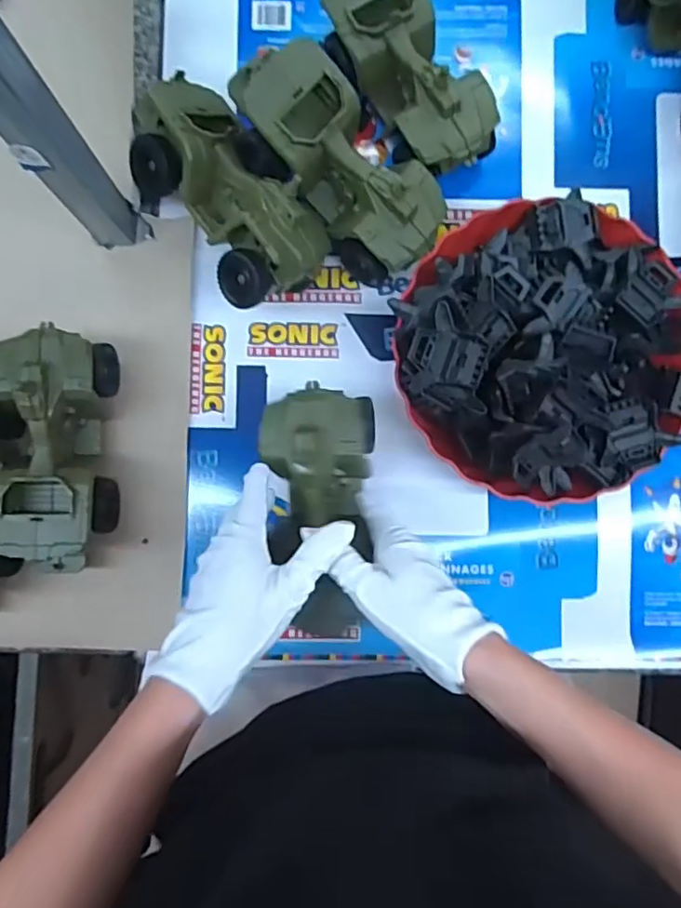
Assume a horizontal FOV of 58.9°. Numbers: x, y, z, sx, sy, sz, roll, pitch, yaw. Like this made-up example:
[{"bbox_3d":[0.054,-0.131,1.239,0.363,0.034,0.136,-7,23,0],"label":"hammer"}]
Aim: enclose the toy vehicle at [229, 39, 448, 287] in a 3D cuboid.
[{"bbox_3d":[0.000,-0.226,0.470,0.089,0.078,0.184,-46,108,-3],"label":"toy vehicle"}]

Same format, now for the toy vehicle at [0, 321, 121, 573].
[{"bbox_3d":[-0.229,-0.001,0.488,0.083,0.075,0.189,-2,87,-1],"label":"toy vehicle"}]

